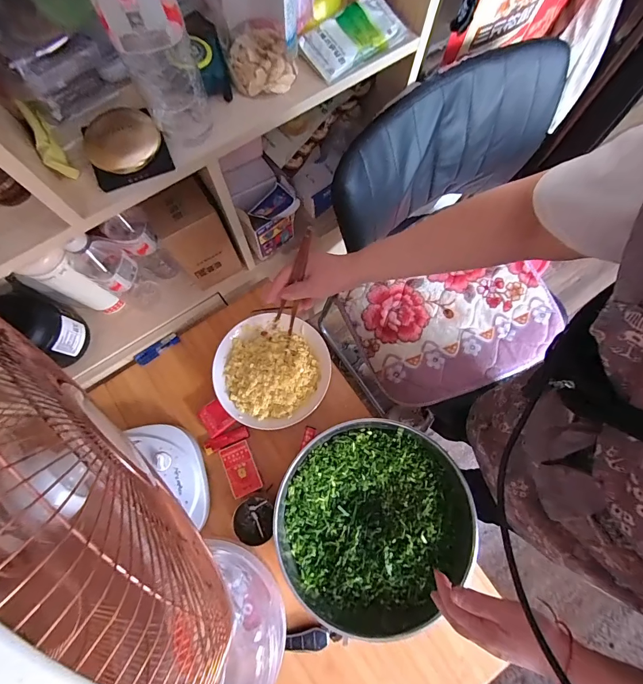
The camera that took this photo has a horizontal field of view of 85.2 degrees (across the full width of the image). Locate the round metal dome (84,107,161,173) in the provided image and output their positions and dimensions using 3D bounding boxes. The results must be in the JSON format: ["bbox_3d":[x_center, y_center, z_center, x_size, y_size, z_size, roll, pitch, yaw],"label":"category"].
[{"bbox_3d":[-0.216,-0.218,0.378,0.075,0.012,0.066,-41,81,-10],"label":"round metal dome"}]

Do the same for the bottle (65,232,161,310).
[{"bbox_3d":[-0.328,-0.112,0.570,0.061,0.214,0.065,0,77,-1],"label":"bottle"}]

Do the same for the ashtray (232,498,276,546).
[{"bbox_3d":[-0.117,0.309,0.606,0.066,0.041,0.069,0,77,-1],"label":"ashtray"}]

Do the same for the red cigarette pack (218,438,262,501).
[{"bbox_3d":[-0.142,0.223,0.618,0.050,0.028,0.085,-23,78,-6],"label":"red cigarette pack"}]

